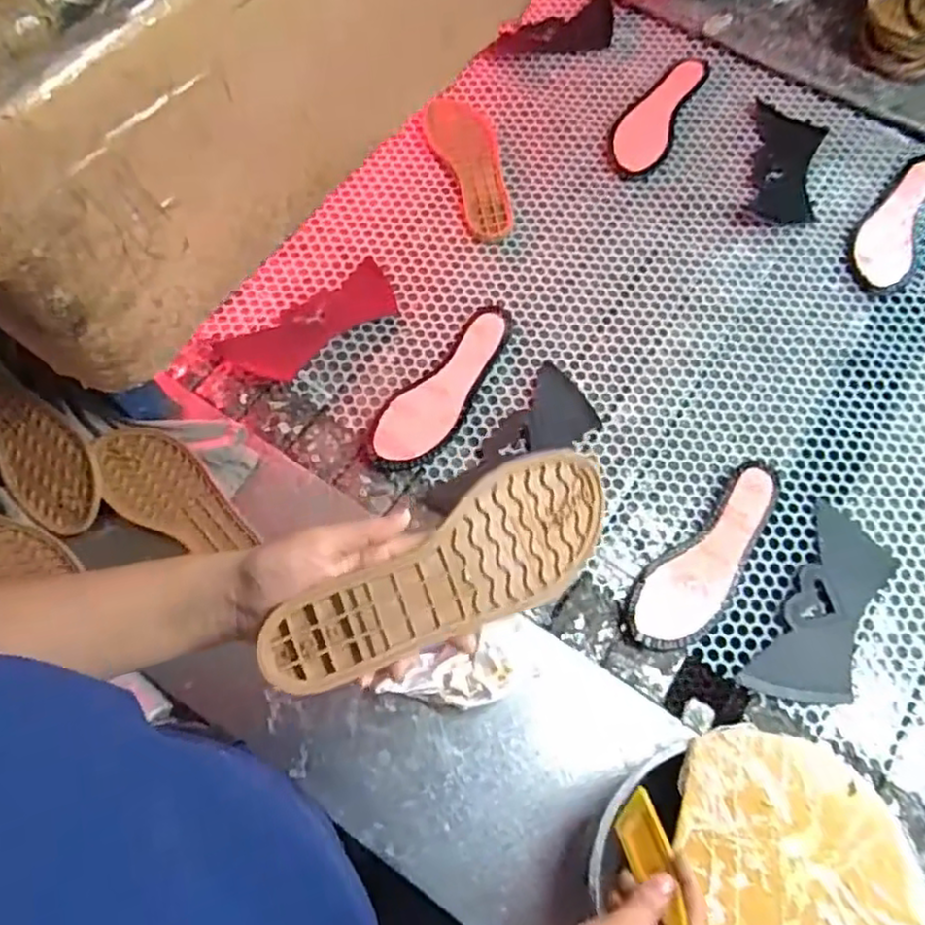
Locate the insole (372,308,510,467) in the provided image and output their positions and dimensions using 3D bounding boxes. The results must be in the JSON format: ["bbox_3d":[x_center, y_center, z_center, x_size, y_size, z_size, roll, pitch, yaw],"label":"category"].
[{"bbox_3d":[-0.016,-0.080,0.756,0.076,0.023,0.219,40,73,12],"label":"insole"}]

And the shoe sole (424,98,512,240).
[{"bbox_3d":[0.010,-0.389,0.891,0.086,0.009,0.233,-11,70,-7],"label":"shoe sole"}]

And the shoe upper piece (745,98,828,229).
[{"bbox_3d":[0.423,-0.393,0.900,0.089,0.009,0.193,17,69,4],"label":"shoe upper piece"}]

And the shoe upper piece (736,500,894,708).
[{"bbox_3d":[0.365,0.147,0.679,0.088,0.008,0.208,31,71,9],"label":"shoe upper piece"}]

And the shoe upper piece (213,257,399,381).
[{"bbox_3d":[-0.170,-0.159,0.783,0.208,0.022,0.079,-36,72,-14],"label":"shoe upper piece"}]

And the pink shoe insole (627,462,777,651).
[{"bbox_3d":[0.253,0.094,0.689,0.076,0.022,0.227,39,72,12],"label":"pink shoe insole"}]

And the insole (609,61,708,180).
[{"bbox_3d":[0.263,-0.475,0.926,0.077,0.013,0.224,26,70,7],"label":"insole"}]

